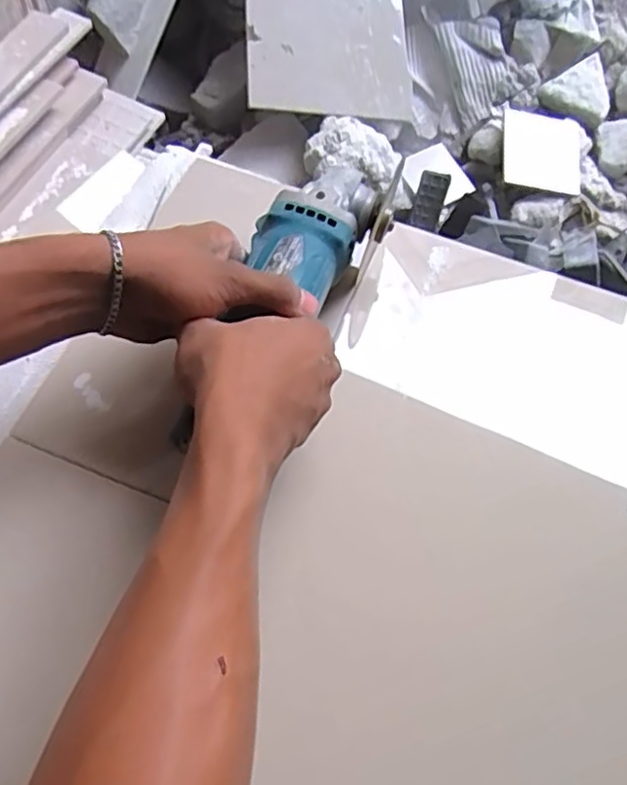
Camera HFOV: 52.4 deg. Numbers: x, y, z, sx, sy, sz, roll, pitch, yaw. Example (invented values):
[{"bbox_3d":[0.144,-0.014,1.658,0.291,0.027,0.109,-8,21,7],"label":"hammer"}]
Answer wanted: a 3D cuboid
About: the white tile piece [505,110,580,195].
[{"bbox_3d":[0.277,-0.292,0.772,0.096,0.010,0.101,8,76,-6],"label":"white tile piece"}]

